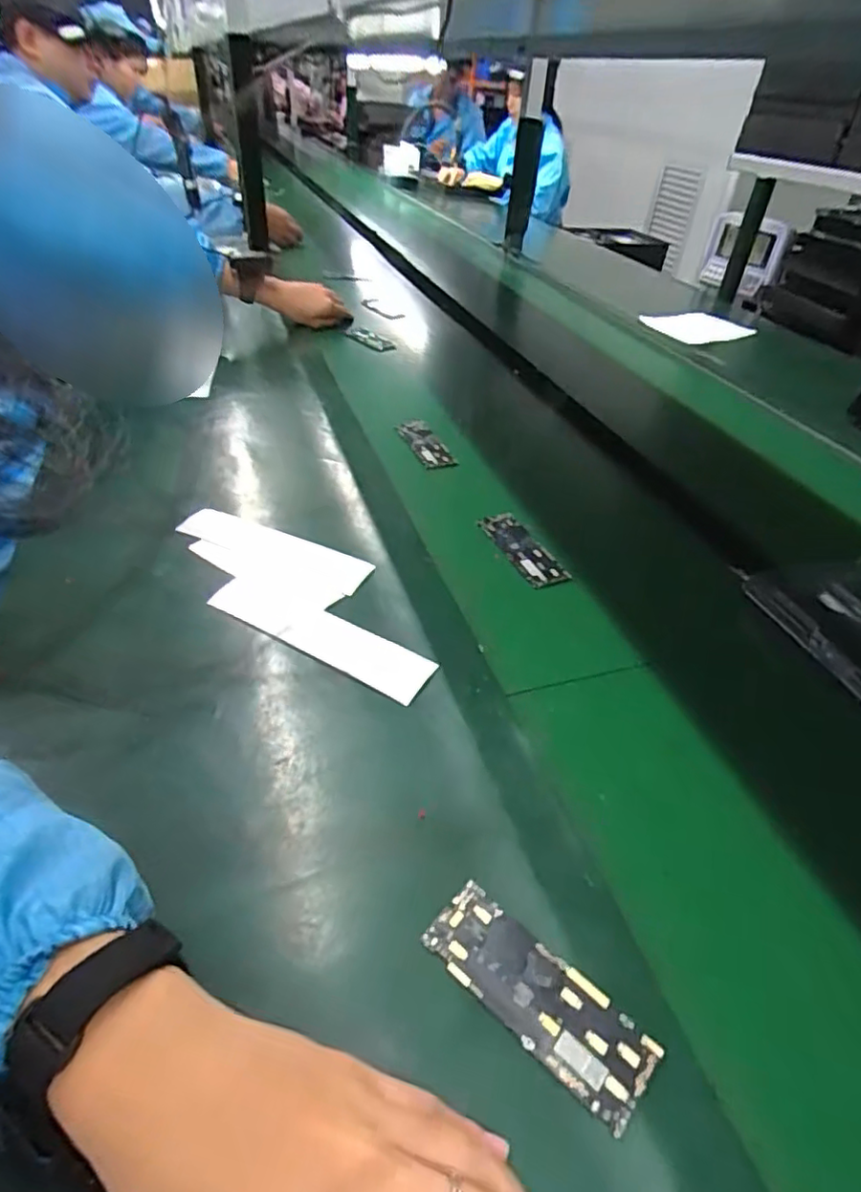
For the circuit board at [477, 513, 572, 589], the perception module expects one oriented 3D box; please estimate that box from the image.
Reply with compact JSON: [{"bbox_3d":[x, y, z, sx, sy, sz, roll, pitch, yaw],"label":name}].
[{"bbox_3d":[0.097,-0.052,0.639,0.041,0.011,0.119,-19,44,-19],"label":"circuit board"}]

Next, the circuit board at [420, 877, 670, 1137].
[{"bbox_3d":[0.055,0.209,0.320,0.123,0.006,0.045,29,50,31],"label":"circuit board"}]

